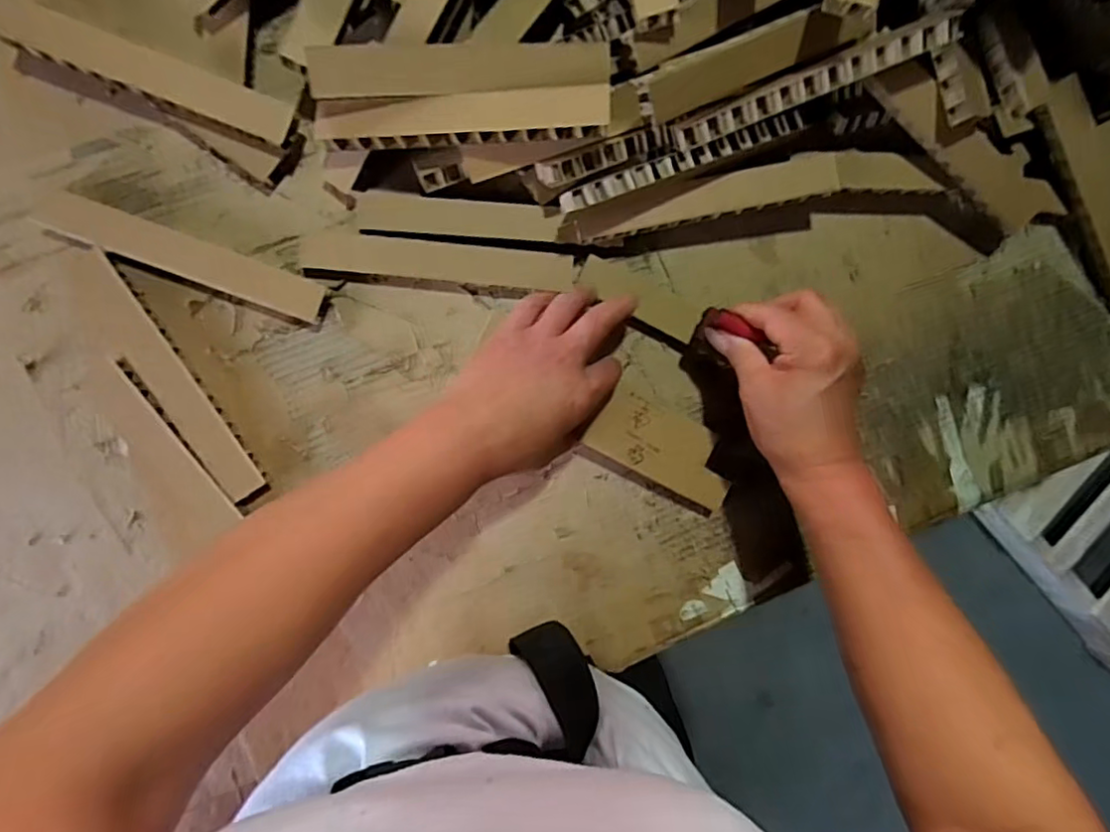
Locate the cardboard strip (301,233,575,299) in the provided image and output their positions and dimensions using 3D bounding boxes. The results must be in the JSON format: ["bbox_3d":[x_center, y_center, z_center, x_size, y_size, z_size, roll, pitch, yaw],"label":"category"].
[{"bbox_3d":[-0.090,-0.117,0.466,0.202,0.018,0.038,5,90,-6],"label":"cardboard strip"}]

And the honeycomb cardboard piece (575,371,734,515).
[{"bbox_3d":[0.087,0.026,0.481,0.119,0.025,0.064,27,90,-13],"label":"honeycomb cardboard piece"}]

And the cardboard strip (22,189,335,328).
[{"bbox_3d":[-0.271,-0.115,0.444,0.203,0.009,0.034,20,87,-6],"label":"cardboard strip"}]

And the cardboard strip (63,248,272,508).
[{"bbox_3d":[-0.287,-0.026,0.449,0.035,0.015,0.212,-34,90,-1],"label":"cardboard strip"}]

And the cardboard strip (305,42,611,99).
[{"bbox_3d":[-0.064,-0.245,0.421,0.202,0.016,0.034,-5,90,-8],"label":"cardboard strip"}]

